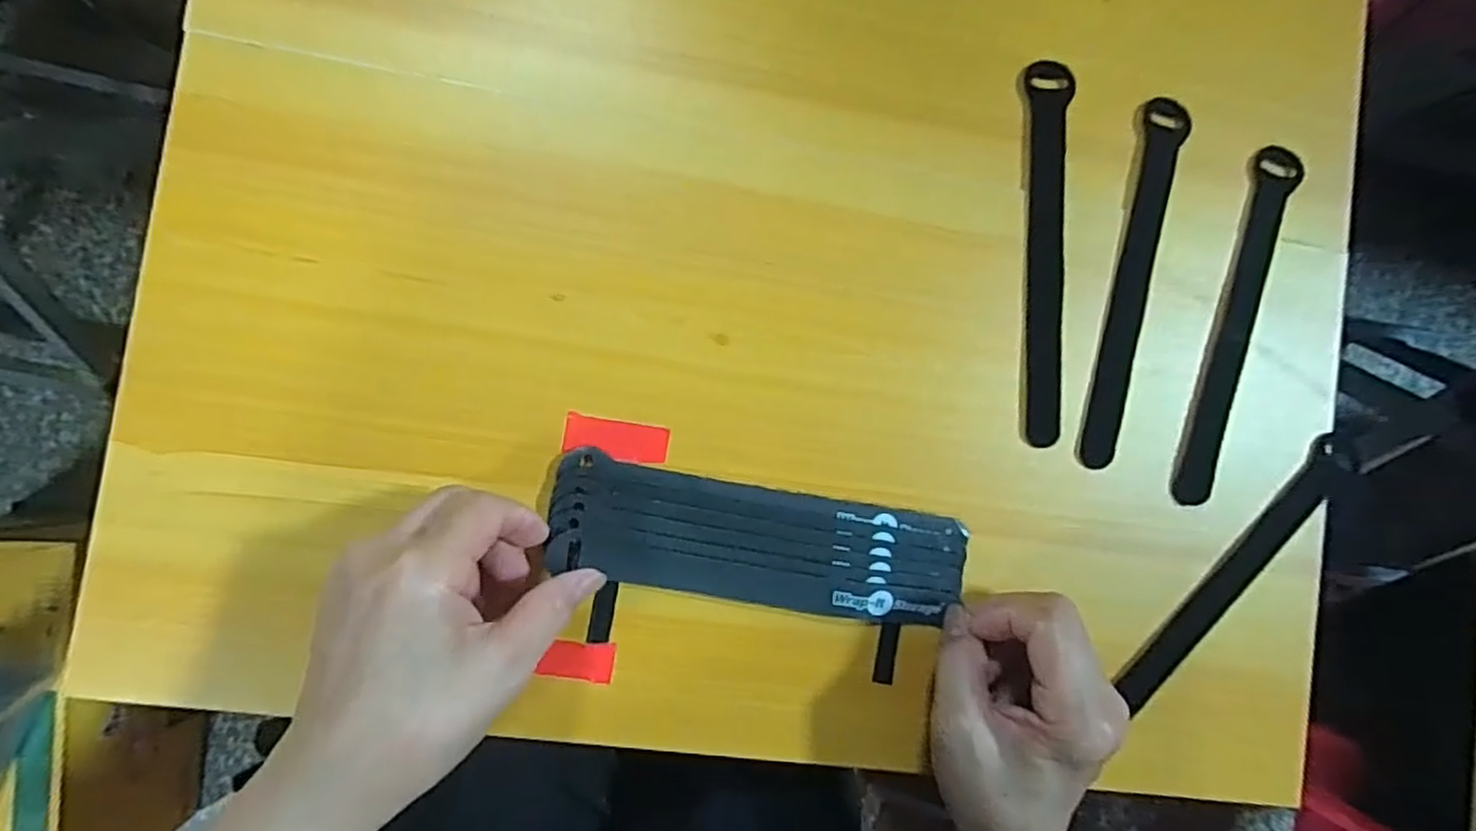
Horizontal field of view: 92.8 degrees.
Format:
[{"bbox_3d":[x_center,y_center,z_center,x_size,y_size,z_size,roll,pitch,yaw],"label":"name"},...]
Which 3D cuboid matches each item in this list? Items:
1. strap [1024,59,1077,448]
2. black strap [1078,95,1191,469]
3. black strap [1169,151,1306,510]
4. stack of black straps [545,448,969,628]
[{"bbox_3d":[0.158,-0.084,0.357,0.023,0.004,0.194,2,88,-7],"label":"strap"},{"bbox_3d":[0.203,-0.069,0.363,0.022,0.007,0.192,14,86,-9],"label":"black strap"},{"bbox_3d":[0.261,-0.048,0.368,0.021,0.006,0.193,18,86,-6],"label":"black strap"},{"bbox_3d":[0.012,0.062,0.333,0.195,0.010,0.054,11,86,-6],"label":"stack of black straps"}]

